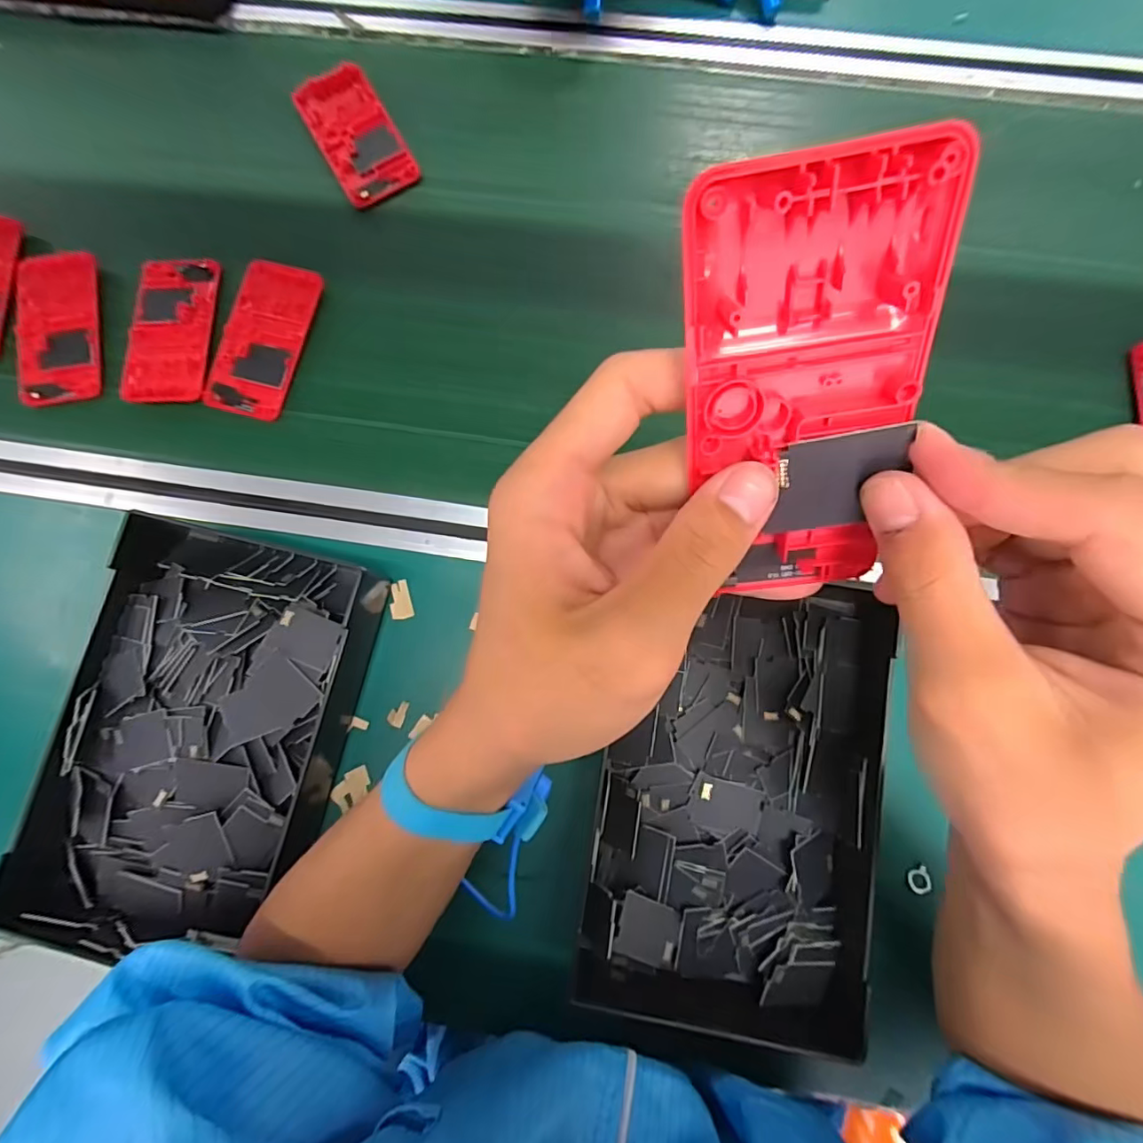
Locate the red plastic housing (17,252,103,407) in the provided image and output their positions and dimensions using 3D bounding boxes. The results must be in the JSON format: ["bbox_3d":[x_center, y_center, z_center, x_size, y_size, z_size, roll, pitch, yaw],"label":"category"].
[{"bbox_3d":[-0.405,-0.193,0.423,0.066,0.013,0.129,-12,79,-1],"label":"red plastic housing"}]

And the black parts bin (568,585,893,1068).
[{"bbox_3d":[0.104,0.139,0.331,0.164,0.043,0.267,12,80,3],"label":"black parts bin"}]

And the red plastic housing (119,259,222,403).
[{"bbox_3d":[-0.312,-0.190,0.416,0.062,0.005,0.121,0,79,1],"label":"red plastic housing"}]

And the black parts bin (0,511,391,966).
[{"bbox_3d":[-0.232,0.105,0.338,0.170,0.047,0.257,13,80,4],"label":"black parts bin"}]

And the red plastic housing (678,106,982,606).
[{"bbox_3d":[0.064,-0.043,0.151,0.061,0.121,0.008,-9,37,4],"label":"red plastic housing"}]

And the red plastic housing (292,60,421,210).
[{"bbox_3d":[-0.178,-0.360,0.444,0.061,0.019,0.122,-30,80,-4],"label":"red plastic housing"}]

